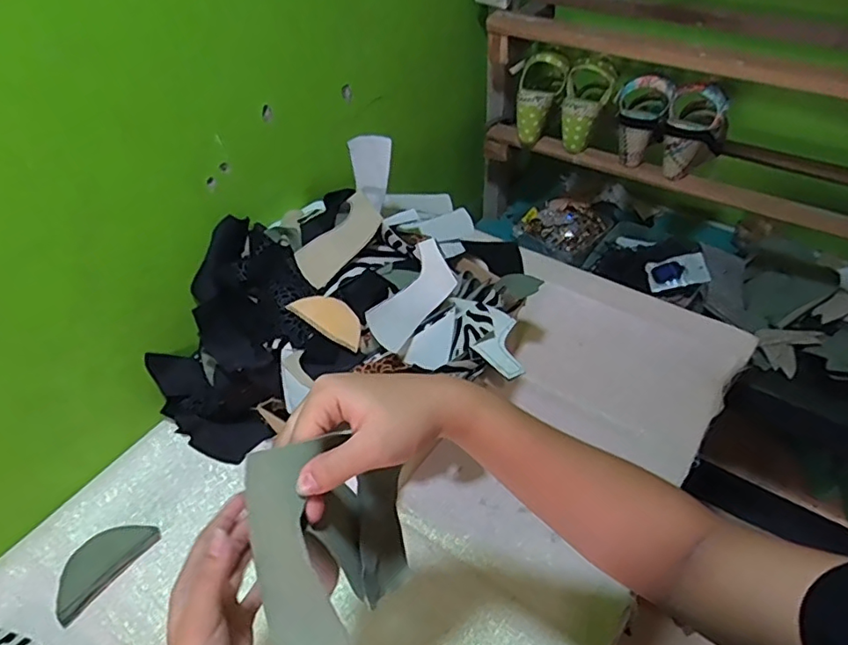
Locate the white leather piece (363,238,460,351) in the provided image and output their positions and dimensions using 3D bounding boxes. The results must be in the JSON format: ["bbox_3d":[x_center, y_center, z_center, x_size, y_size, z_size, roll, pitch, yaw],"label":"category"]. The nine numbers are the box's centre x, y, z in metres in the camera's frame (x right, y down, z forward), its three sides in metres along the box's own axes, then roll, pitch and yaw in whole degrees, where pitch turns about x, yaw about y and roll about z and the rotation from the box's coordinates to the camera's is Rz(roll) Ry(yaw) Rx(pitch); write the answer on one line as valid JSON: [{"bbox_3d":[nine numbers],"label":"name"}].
[{"bbox_3d":[-0.011,-0.028,0.619,0.054,0.025,0.120,39,86,-8],"label":"white leather piece"}]

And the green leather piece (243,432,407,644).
[{"bbox_3d":[-0.052,0.140,0.340,0.089,0.124,0.094,0,49,0],"label":"green leather piece"}]

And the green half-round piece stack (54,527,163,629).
[{"bbox_3d":[-0.358,0.265,0.627,0.055,0.016,0.114,26,52,25],"label":"green half-round piece stack"}]

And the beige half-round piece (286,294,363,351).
[{"bbox_3d":[-0.107,-0.006,0.661,0.100,0.013,0.043,30,55,24],"label":"beige half-round piece"}]

